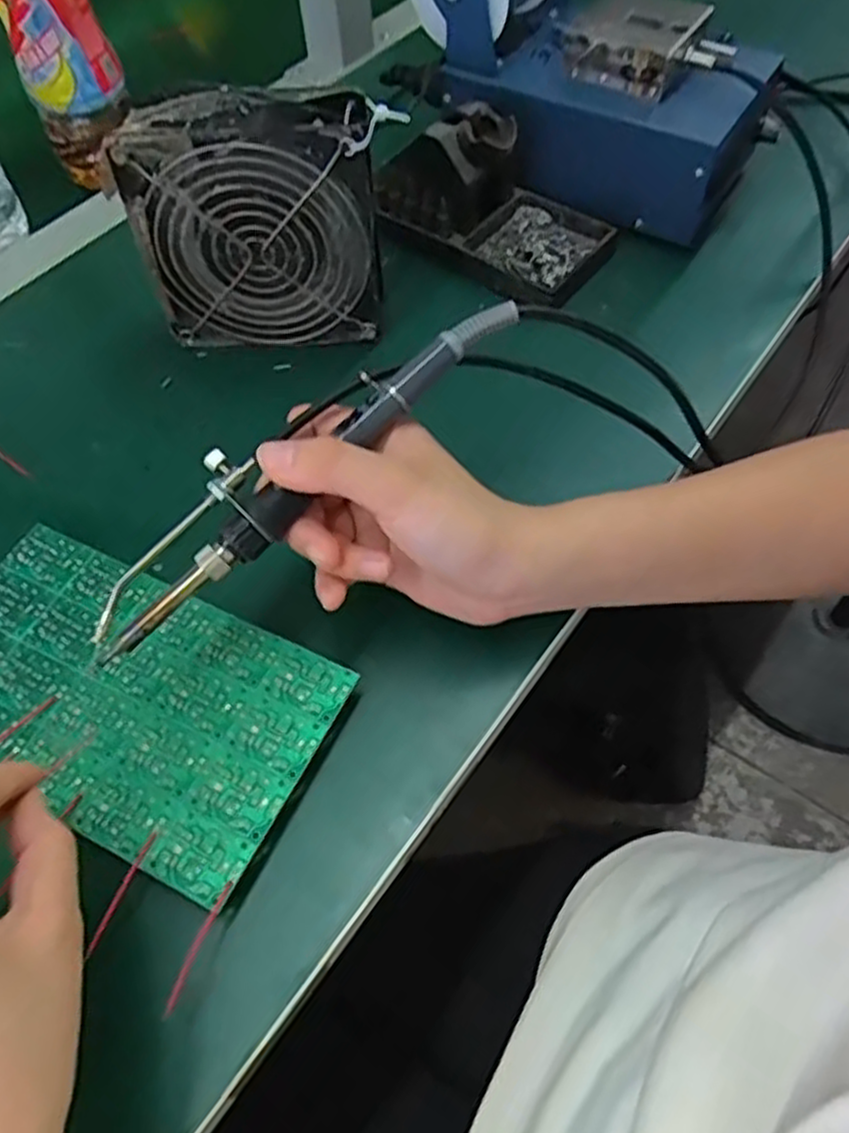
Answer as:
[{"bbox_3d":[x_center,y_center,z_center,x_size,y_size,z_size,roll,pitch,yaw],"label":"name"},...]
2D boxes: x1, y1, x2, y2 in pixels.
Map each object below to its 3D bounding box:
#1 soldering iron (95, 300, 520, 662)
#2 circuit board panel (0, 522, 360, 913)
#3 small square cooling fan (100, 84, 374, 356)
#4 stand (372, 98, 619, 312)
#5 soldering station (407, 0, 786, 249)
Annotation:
[{"bbox_3d":[-0.049,-0.044,0.304,0.201,0.017,0.039,-42,64,-7],"label":"soldering iron"},{"bbox_3d":[-0.127,0.051,0.318,0.172,0.005,0.100,22,61,16],"label":"circuit board panel"},{"bbox_3d":[-0.083,-0.177,0.404,0.125,0.118,0.046,-4,57,0],"label":"small square cooling fan"},{"bbox_3d":[0.046,-0.224,0.460,0.127,0.069,0.083,35,65,22],"label":"stand"},{"bbox_3d":[0.100,-0.300,0.466,0.203,0.133,0.095,28,63,19],"label":"soldering station"}]

